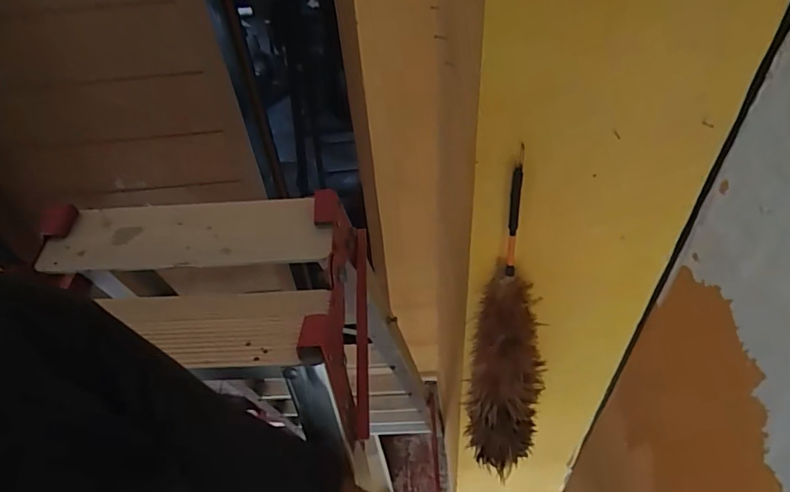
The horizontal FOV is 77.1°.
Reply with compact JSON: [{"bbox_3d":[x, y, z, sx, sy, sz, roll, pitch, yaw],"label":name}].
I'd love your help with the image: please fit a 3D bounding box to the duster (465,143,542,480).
[{"bbox_3d":[0.239,0.232,1.034,0.171,0.796,0.151,28,54,29],"label":"duster"}]

